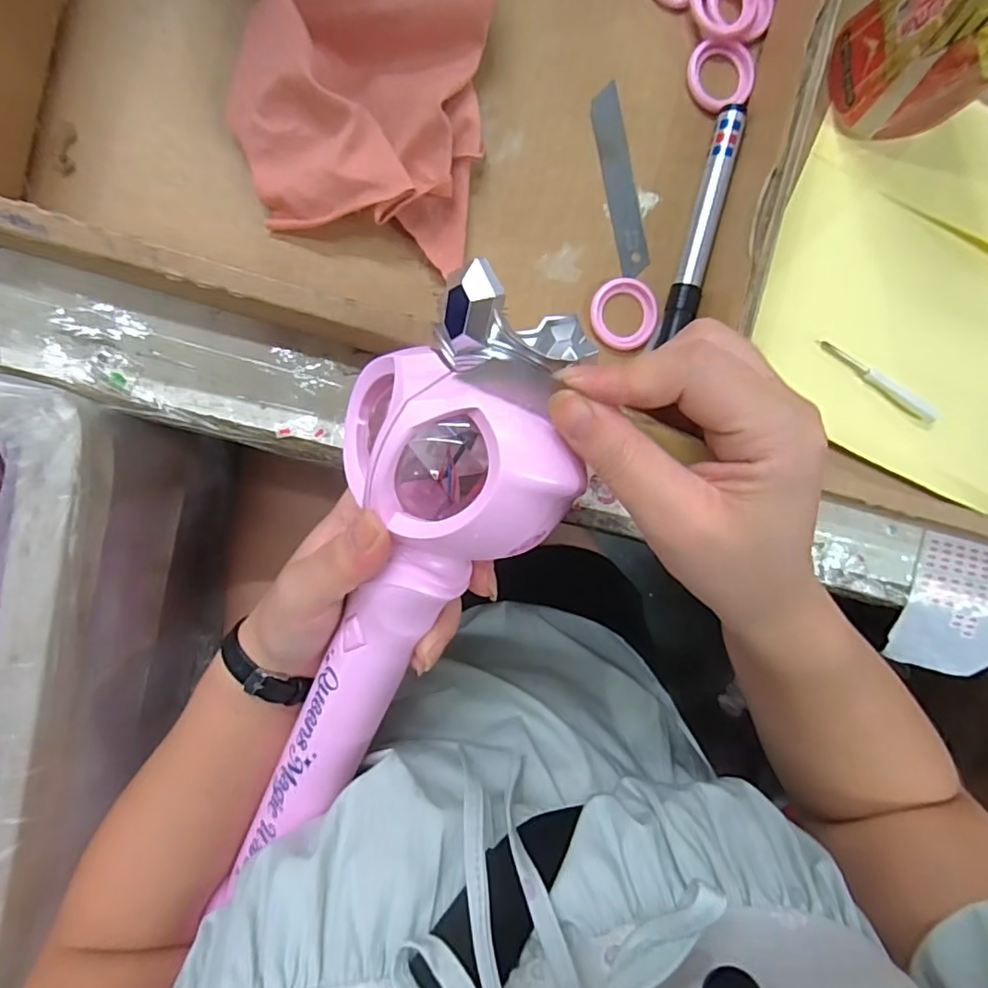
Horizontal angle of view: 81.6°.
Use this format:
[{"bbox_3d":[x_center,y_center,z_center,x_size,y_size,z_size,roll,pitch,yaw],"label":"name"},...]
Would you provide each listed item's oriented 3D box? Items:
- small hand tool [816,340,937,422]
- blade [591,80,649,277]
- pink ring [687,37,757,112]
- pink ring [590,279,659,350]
[{"bbox_3d":[0.227,-0.067,0.340,0.087,0.008,0.008,29,91,-10],"label":"small hand tool"},{"bbox_3d":[0.068,-0.168,0.310,0.019,0.004,0.096,-15,98,-16],"label":"blade"},{"bbox_3d":[0.122,-0.226,0.308,0.037,0.005,0.035,-1,96,-8],"label":"pink ring"},{"bbox_3d":[0.071,-0.098,0.313,0.036,0.006,0.037,-1,96,-8],"label":"pink ring"}]

